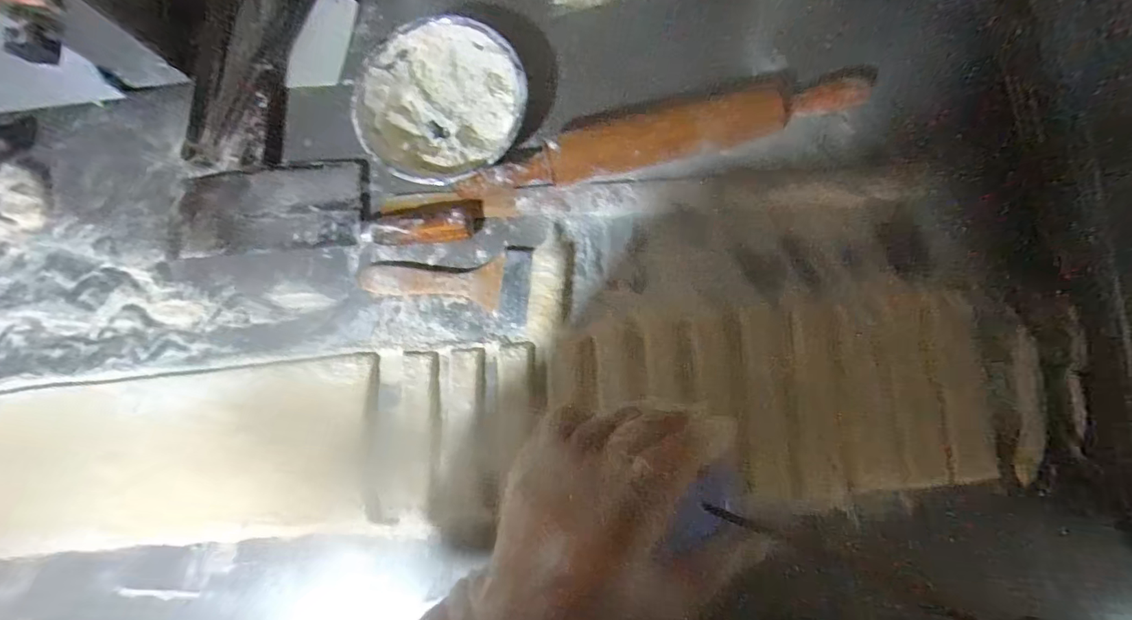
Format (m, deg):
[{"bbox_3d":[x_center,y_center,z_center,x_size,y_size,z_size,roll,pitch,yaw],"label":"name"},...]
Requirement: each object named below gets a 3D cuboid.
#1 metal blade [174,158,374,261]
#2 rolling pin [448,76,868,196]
[{"bbox_3d":[-0.291,-0.100,0.502,0.189,0.008,0.083,-4,83,3],"label":"metal blade"},{"bbox_3d":[0.089,-0.160,0.477,0.375,0.041,0.043,-12,83,2],"label":"rolling pin"}]

